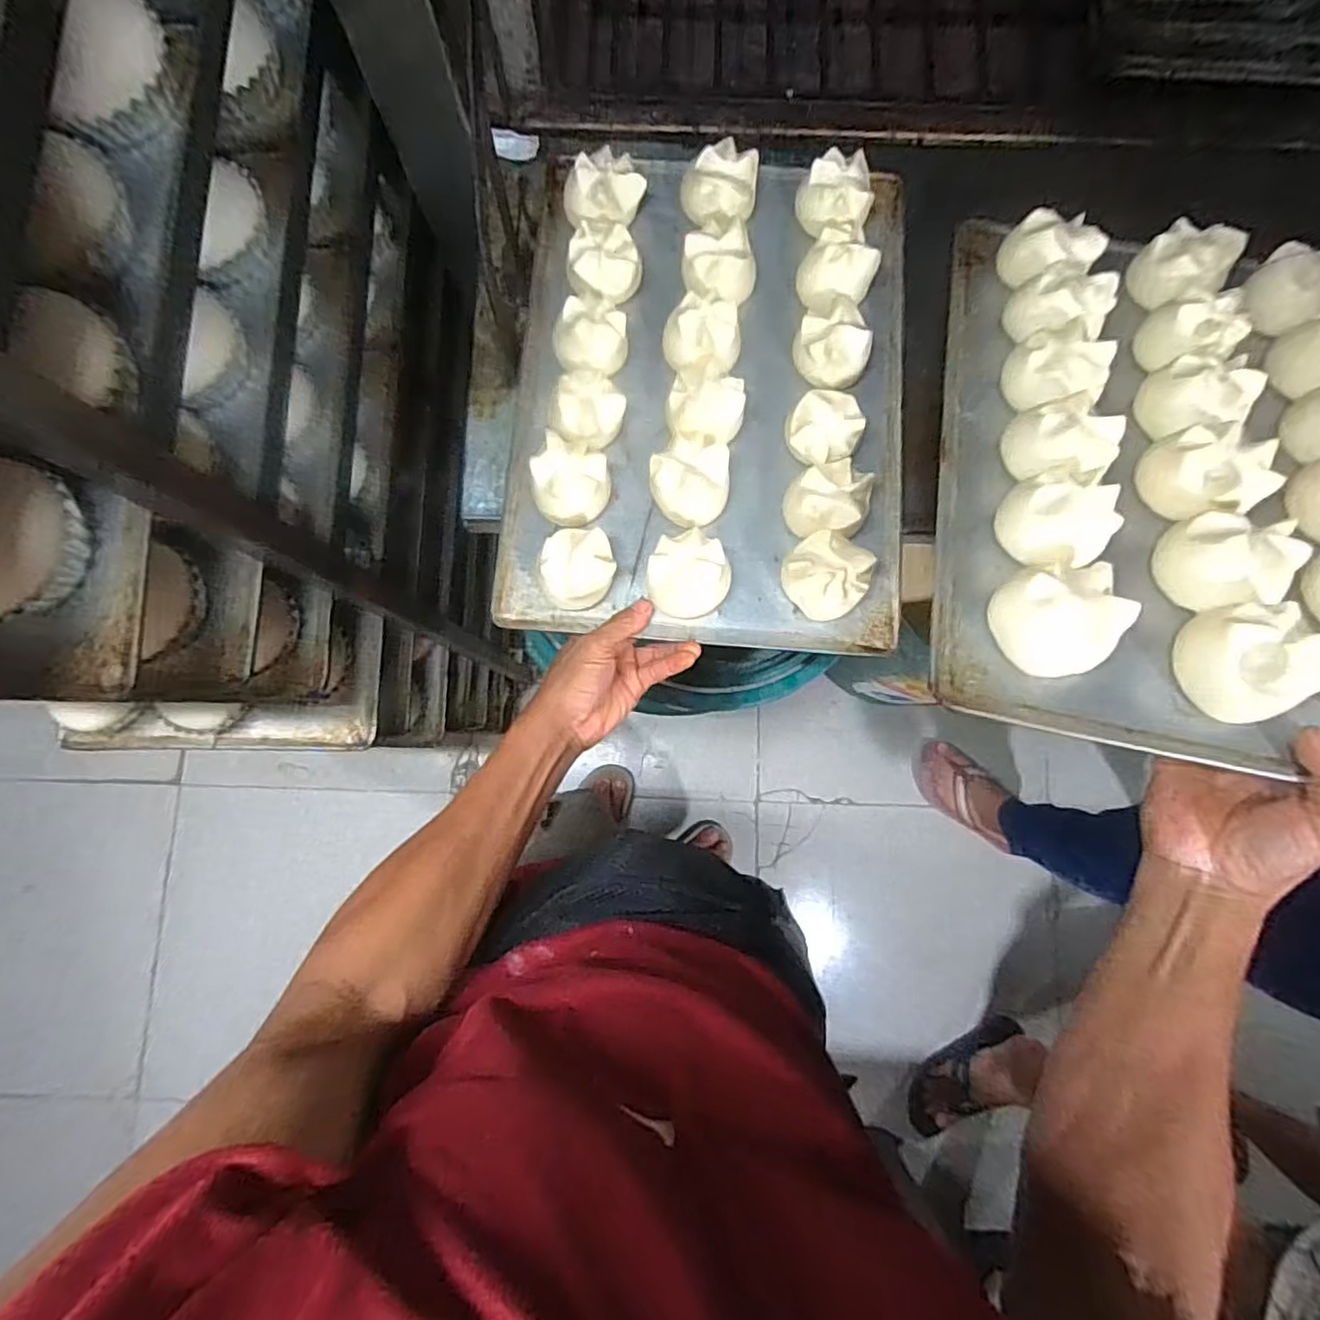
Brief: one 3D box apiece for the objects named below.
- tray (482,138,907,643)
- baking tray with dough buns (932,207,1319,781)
[{"bbox_3d":[0.046,-0.231,0.533,0.324,0.063,0.432,5,82,-1],"label":"tray"},{"bbox_3d":[0.352,-0.139,0.424,0.301,0.058,0.414,10,67,7],"label":"baking tray with dough buns"}]

